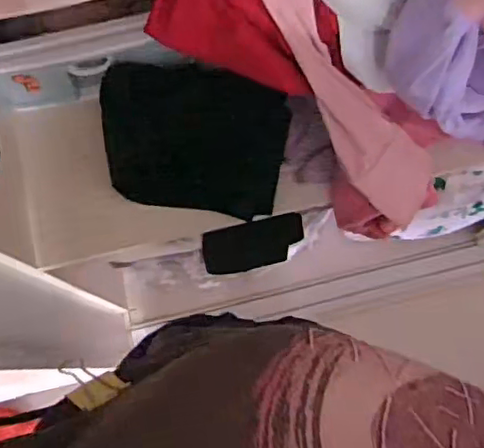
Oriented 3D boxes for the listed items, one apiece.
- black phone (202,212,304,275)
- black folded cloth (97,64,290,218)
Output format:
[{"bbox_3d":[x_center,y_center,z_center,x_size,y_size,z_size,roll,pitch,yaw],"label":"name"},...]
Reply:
[{"bbox_3d":[0.018,0.034,0.966,0.159,0.017,0.089,-10,117,-15],"label":"black phone"},{"bbox_3d":[-0.059,-0.104,0.749,0.220,0.016,0.167,9,97,-5],"label":"black folded cloth"}]

